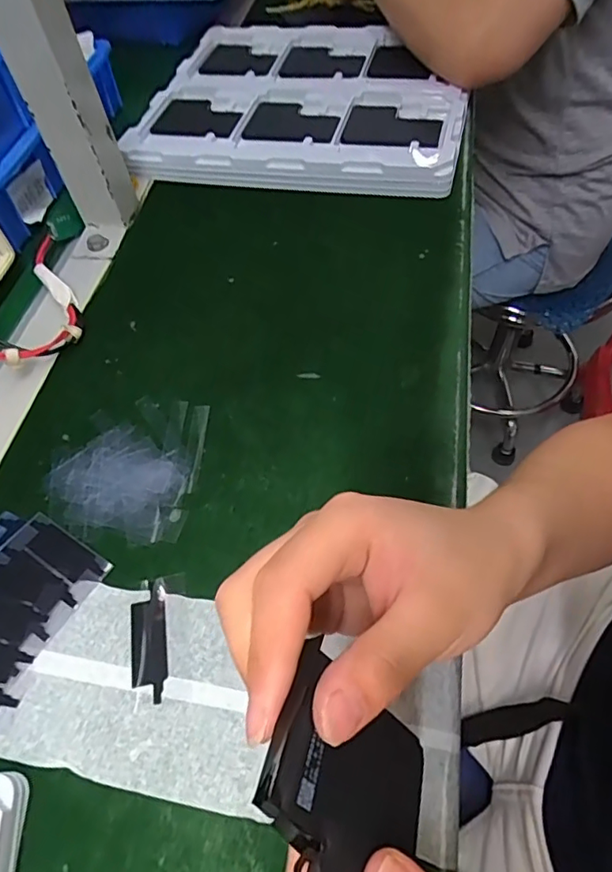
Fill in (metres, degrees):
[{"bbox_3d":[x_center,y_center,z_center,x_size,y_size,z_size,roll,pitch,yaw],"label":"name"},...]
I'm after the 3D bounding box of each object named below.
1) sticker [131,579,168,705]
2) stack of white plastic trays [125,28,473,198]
[{"bbox_3d":[-0.084,0.108,0.287,0.019,0.004,0.060,-11,56,-2],"label":"sticker"},{"bbox_3d":[0.003,-0.345,0.559,0.307,0.039,0.269,8,58,11],"label":"stack of white plastic trays"}]

